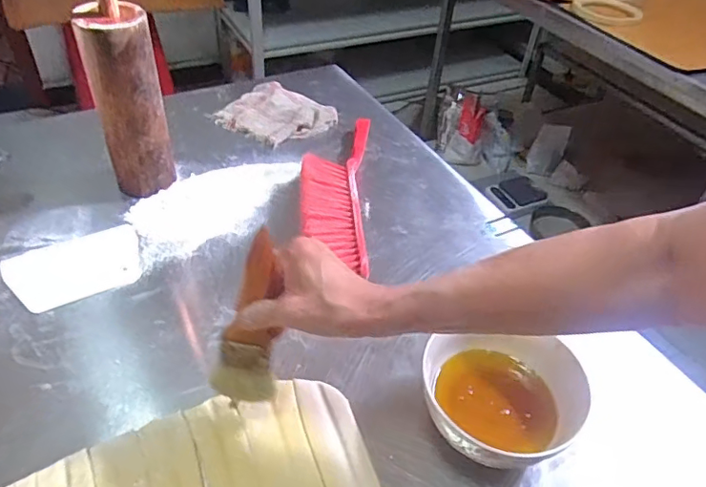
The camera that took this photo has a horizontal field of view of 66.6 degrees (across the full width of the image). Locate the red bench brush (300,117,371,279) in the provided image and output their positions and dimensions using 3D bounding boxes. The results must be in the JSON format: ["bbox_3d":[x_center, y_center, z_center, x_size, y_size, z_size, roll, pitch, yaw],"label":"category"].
[{"bbox_3d":[-0.025,-0.090,0.766,0.095,0.054,0.375,3,43,-1],"label":"red bench brush"}]

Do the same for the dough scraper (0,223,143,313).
[{"bbox_3d":[-0.336,0.027,0.656,0.149,0.004,0.106,-23,49,-25],"label":"dough scraper"}]

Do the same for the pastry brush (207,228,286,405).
[{"bbox_3d":[-0.089,0.068,0.460,0.052,0.164,0.012,10,22,0],"label":"pastry brush"}]

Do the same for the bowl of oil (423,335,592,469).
[{"bbox_3d":[0.140,0.144,0.519,0.148,0.067,0.120,16,44,13],"label":"bowl of oil"}]

